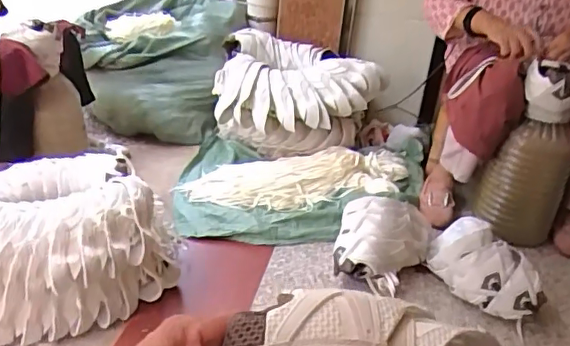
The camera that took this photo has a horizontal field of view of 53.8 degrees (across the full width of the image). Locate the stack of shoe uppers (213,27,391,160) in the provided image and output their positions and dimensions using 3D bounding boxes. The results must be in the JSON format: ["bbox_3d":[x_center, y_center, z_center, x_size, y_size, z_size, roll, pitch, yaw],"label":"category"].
[{"bbox_3d":[-0.008,-0.222,1.641,0.486,0.251,0.246,25,35,32],"label":"stack of shoe uppers"}]

